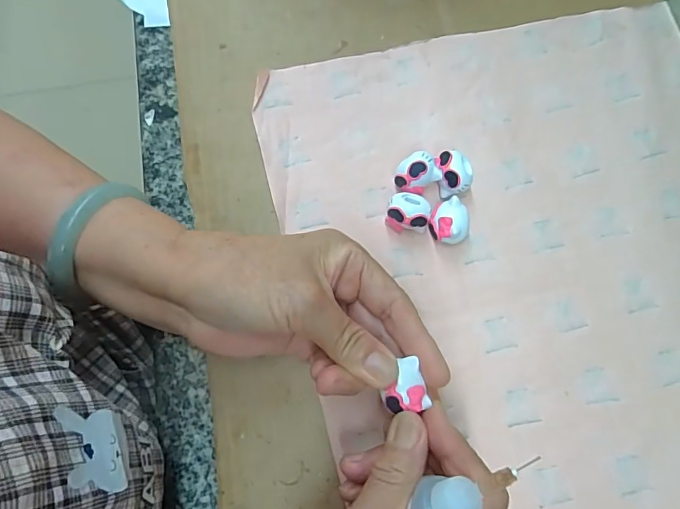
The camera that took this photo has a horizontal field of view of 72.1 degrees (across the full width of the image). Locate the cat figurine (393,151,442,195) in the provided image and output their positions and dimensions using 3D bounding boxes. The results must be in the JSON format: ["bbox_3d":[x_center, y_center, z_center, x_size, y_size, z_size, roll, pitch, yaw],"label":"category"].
[{"bbox_3d":[0.045,-0.046,0.281,0.023,0.027,0.020,-37,78,-8],"label":"cat figurine"}]

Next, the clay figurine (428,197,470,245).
[{"bbox_3d":[0.064,-0.019,0.276,0.022,0.019,0.025,-7,76,-1],"label":"clay figurine"}]

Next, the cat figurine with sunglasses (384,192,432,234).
[{"bbox_3d":[0.040,-0.024,0.277,0.024,0.020,0.019,13,76,4],"label":"cat figurine with sunglasses"}]

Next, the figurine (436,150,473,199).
[{"bbox_3d":[0.069,-0.048,0.283,0.020,0.022,0.024,-9,76,-2],"label":"figurine"}]

